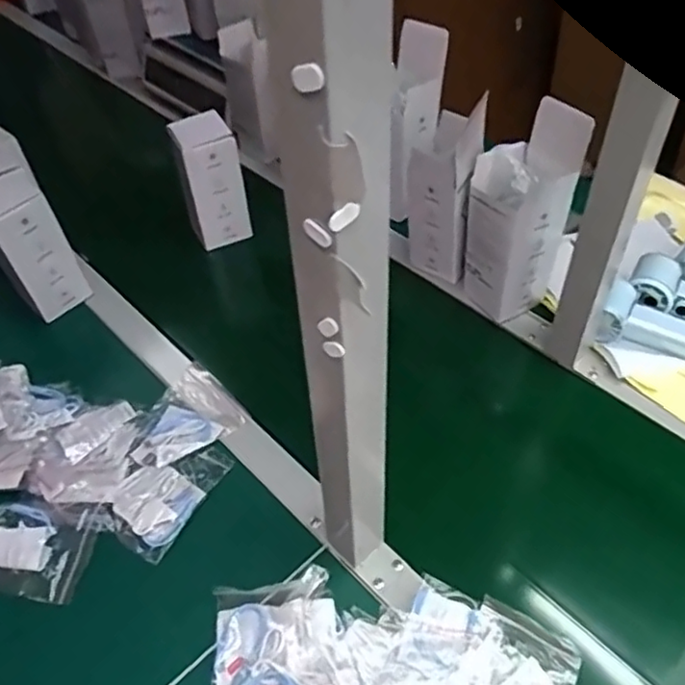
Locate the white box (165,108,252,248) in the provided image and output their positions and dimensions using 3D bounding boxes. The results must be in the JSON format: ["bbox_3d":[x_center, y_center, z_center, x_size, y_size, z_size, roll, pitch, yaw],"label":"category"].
[{"bbox_3d":[-0.178,-0.217,0.876,0.082,0.167,0.086,-14,48,-7],"label":"white box"}]

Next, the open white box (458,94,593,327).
[{"bbox_3d":[0.201,-0.145,0.733,0.093,0.232,0.089,-25,51,-17],"label":"open white box"}]

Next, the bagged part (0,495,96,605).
[{"bbox_3d":[-0.302,0.193,0.617,0.120,0.024,0.088,7,49,12],"label":"bagged part"}]

